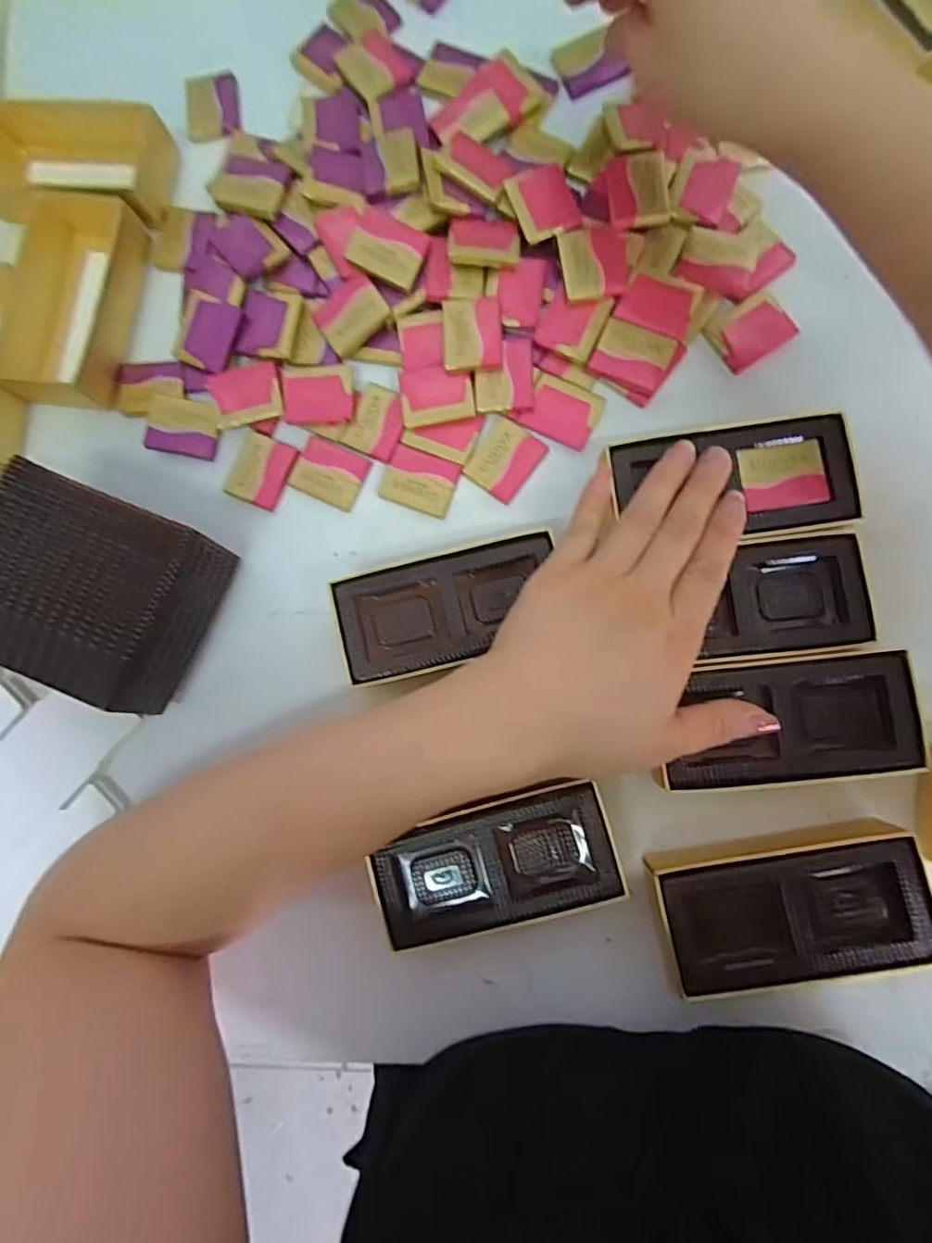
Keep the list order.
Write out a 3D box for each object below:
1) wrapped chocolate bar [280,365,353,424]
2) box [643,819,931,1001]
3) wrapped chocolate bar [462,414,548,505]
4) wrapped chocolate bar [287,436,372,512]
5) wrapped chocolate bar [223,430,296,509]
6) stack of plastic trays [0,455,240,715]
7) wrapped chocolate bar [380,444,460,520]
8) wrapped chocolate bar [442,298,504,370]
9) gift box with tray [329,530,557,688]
[{"bbox_3d":[-0.084,-0.130,0.318,0.039,0.006,0.034,-2,84,6],"label":"wrapped chocolate bar"},{"bbox_3d":[0.147,0.131,0.256,0.112,0.022,0.063,-15,82,6],"label":"box"},{"bbox_3d":[0.021,-0.090,0.310,0.034,0.005,0.039,37,89,8],"label":"wrapped chocolate bar"},{"bbox_3d":[-0.078,-0.084,0.316,0.040,0.004,0.032,24,87,8],"label":"wrapped chocolate bar"},{"bbox_3d":[-0.117,-0.086,0.320,0.031,0.004,0.038,24,87,8],"label":"wrapped chocolate bar"},{"bbox_3d":[-0.190,-0.015,0.291,0.109,0.063,0.102,23,87,8],"label":"stack of plastic trays"},{"bbox_3d":[-0.025,-0.078,0.312,0.039,0.005,0.031,21,86,8],"label":"wrapped chocolate bar"},{"bbox_3d":[0.003,-0.158,0.305,0.031,0.004,0.040,-3,84,6],"label":"wrapped chocolate bar"},{"bbox_3d":[-0.007,-0.005,0.286,0.108,0.036,0.055,-15,83,4],"label":"gift box with tray"}]

